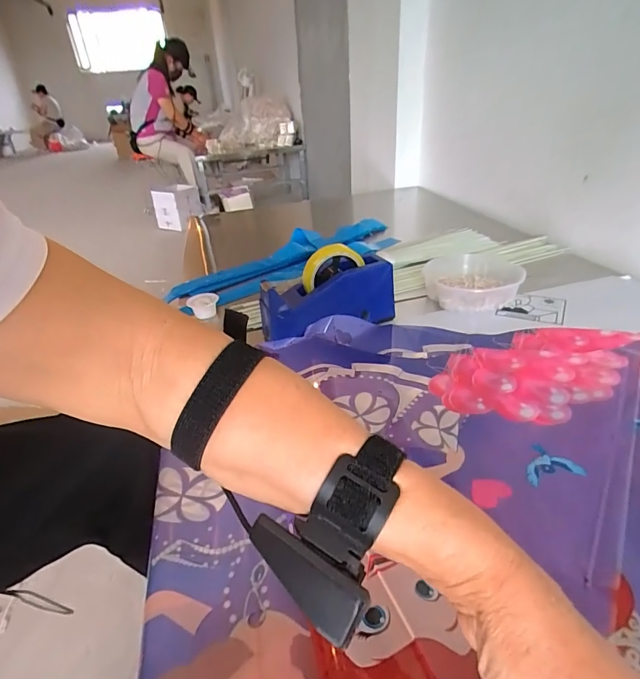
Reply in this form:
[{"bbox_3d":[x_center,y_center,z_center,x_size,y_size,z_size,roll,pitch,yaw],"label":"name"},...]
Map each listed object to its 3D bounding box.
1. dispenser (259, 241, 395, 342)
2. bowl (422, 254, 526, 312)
[{"bbox_3d":[0.009,-0.067,0.607,0.203,0.119,0.059,-15,33,-14],"label":"dispenser"},{"bbox_3d":[0.262,-0.107,0.710,0.160,0.038,0.178,4,33,16],"label":"bowl"}]

